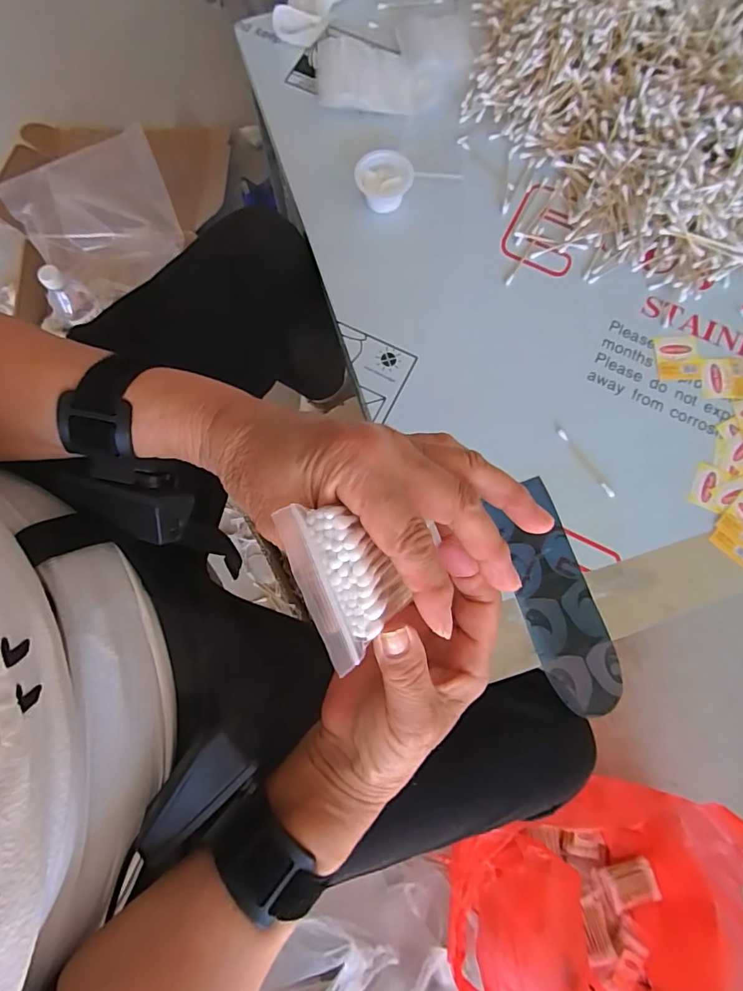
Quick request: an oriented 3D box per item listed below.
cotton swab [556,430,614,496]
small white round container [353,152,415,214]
[{"bbox_3d":[0.189,-0.029,0.428,0.006,0.004,0.073,-35,80,-8],"label":"cotton swab"},{"bbox_3d":[0.012,-0.304,0.475,0.054,0.027,0.049,6,77,1],"label":"small white round container"}]

